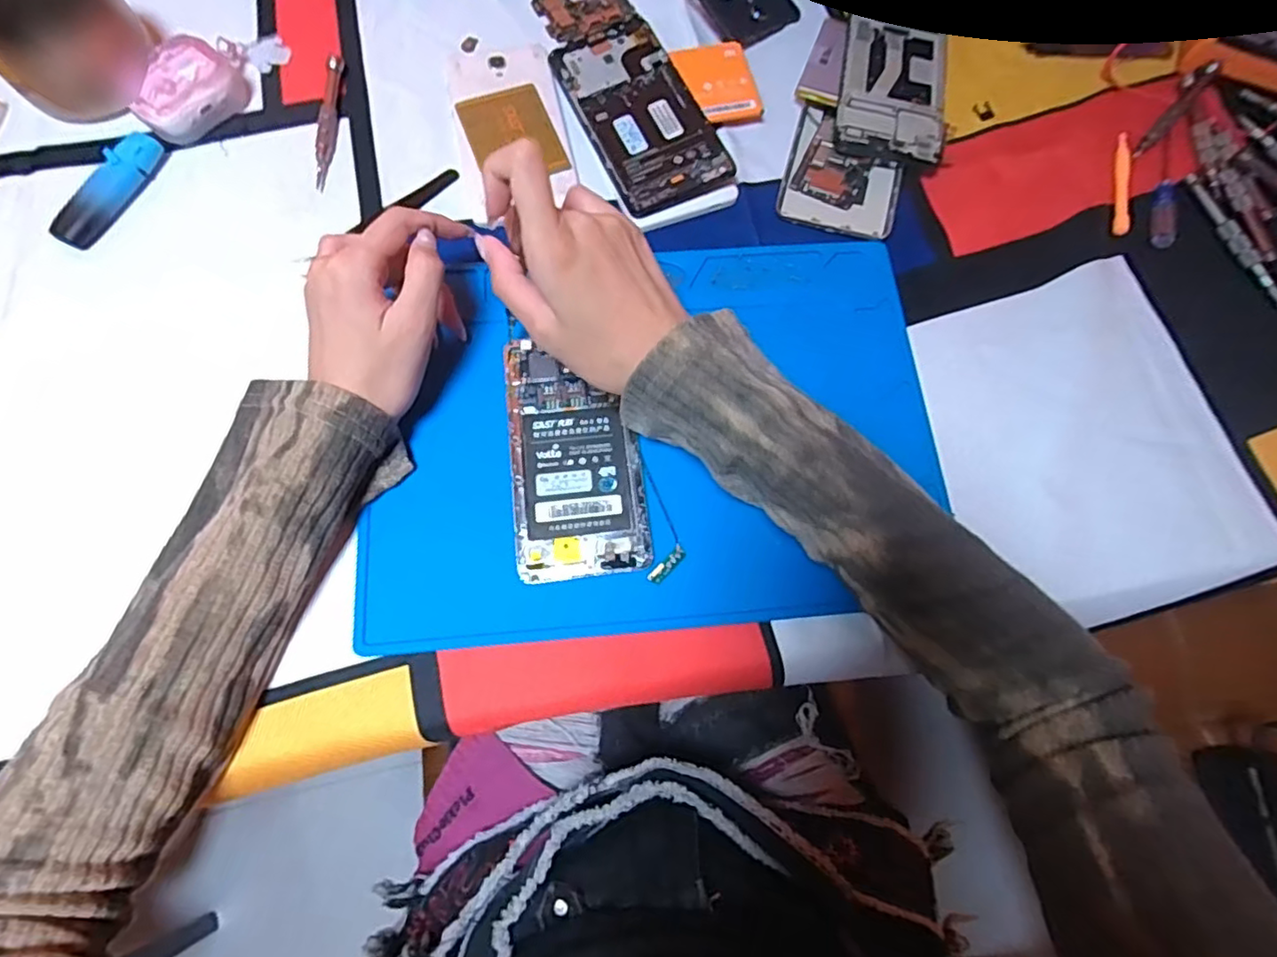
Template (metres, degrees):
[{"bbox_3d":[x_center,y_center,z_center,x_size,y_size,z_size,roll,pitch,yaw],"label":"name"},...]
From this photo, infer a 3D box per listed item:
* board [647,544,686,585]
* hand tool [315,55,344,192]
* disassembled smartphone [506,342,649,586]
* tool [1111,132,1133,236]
[{"bbox_3d":[0.016,0.045,0.328,0.008,0.004,0.024,42,76,11],"label":"board"},{"bbox_3d":[-0.204,-0.237,0.412,0.010,0.011,0.104,-1,73,-2],"label":"hand tool"},{"bbox_3d":[-0.034,-0.013,0.345,0.070,0.006,0.132,-5,73,-3],"label":"disassembled smartphone"},{"bbox_3d":[0.329,-0.201,0.422,0.014,0.004,0.086,17,73,4],"label":"tool"}]

